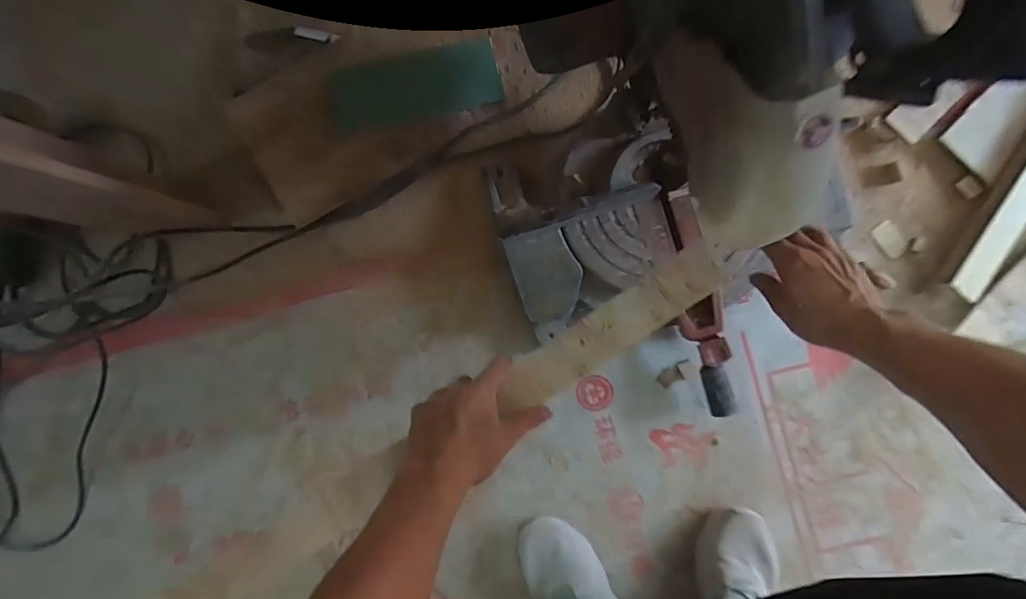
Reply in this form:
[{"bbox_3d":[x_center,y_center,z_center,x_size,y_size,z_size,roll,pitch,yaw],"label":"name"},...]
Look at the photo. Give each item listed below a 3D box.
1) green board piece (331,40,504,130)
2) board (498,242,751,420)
[{"bbox_3d":[-0.144,-0.318,0.707,0.240,0.013,0.094,-12,97,-2],"label":"green board piece"},{"bbox_3d":[0.104,0.028,0.487,0.274,0.010,0.051,-34,72,5],"label":"board"}]

